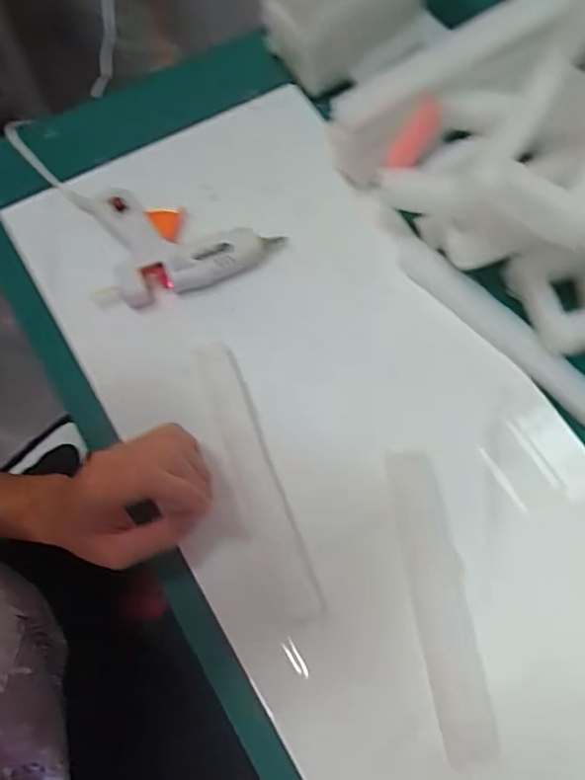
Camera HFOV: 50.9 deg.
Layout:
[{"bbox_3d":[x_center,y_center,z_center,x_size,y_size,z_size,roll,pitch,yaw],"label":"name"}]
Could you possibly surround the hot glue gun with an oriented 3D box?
[{"bbox_3d":[-0.095,-0.131,0.510,0.152,0.029,0.110,-16,70,-6],"label":"hot glue gun"}]

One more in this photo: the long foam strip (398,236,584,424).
[{"bbox_3d":[0.164,-0.046,0.482,0.207,0.019,0.026,42,75,14],"label":"long foam strip"}]

